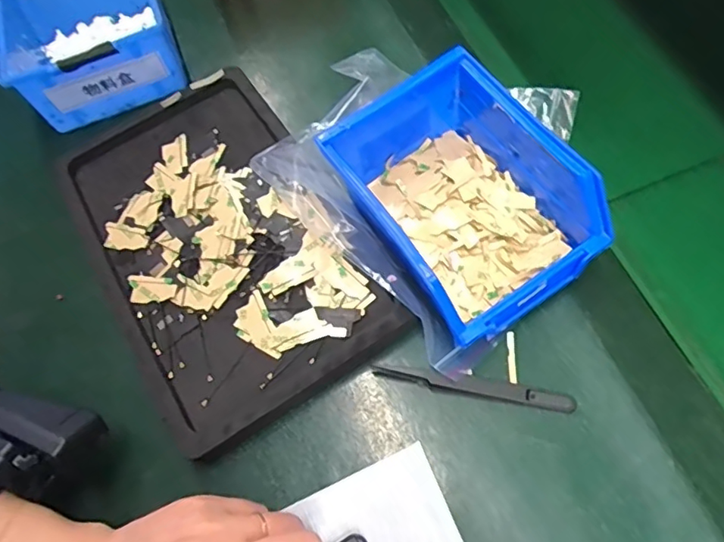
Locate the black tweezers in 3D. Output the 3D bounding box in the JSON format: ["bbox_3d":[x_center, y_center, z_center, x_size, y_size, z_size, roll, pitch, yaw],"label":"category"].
[{"bbox_3d":[0.064,0.065,0.310,0.112,0.011,0.011,7,65,8],"label":"black tweezers"}]

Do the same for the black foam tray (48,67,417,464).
[{"bbox_3d":[-0.102,-0.023,0.377,0.156,0.014,0.275,-32,63,-5],"label":"black foam tray"}]

